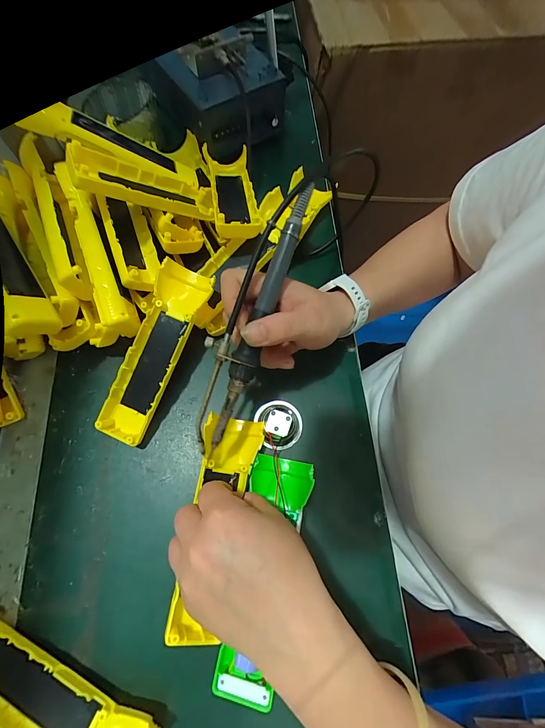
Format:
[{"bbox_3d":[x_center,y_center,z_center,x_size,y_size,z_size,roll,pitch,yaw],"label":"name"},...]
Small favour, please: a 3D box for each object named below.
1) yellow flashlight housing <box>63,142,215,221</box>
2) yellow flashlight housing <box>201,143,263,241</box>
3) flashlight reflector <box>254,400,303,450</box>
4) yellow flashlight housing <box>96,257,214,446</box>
[{"bbox_3d":[-0.114,-0.162,0.304,0.134,0.025,0.049,-11,66,-46],"label":"yellow flashlight housing"},{"bbox_3d":[-0.044,-0.187,0.348,0.045,0.028,0.158,-9,53,-4],"label":"yellow flashlight housing"},{"bbox_3d":[0.007,0.052,0.295,0.040,0.026,0.044,1,68,-2],"label":"flashlight reflector"},{"bbox_3d":[-0.104,-0.011,0.295,0.045,0.025,0.163,21,85,7],"label":"yellow flashlight housing"}]

